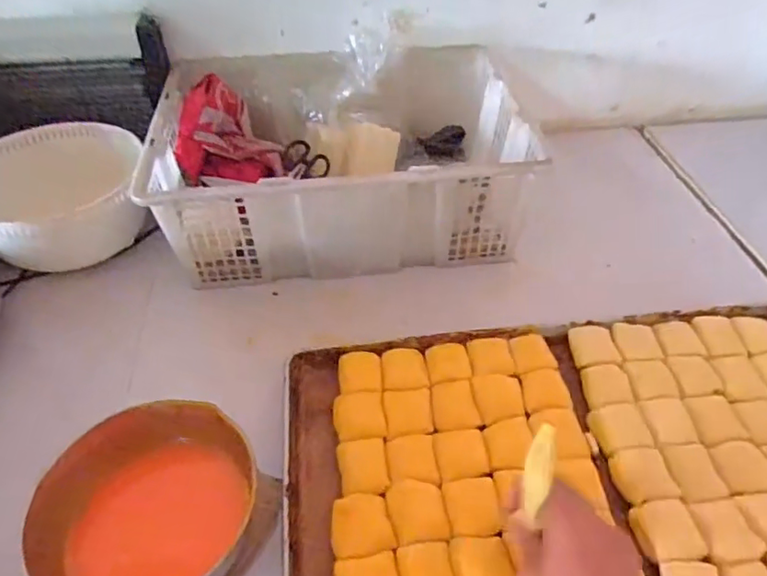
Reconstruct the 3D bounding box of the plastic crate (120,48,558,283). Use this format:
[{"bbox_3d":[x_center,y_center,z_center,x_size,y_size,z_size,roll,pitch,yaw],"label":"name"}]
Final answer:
[{"bbox_3d":[-0.058,-0.184,0.807,0.468,0.167,0.343,-5,46,-4],"label":"plastic crate"}]

